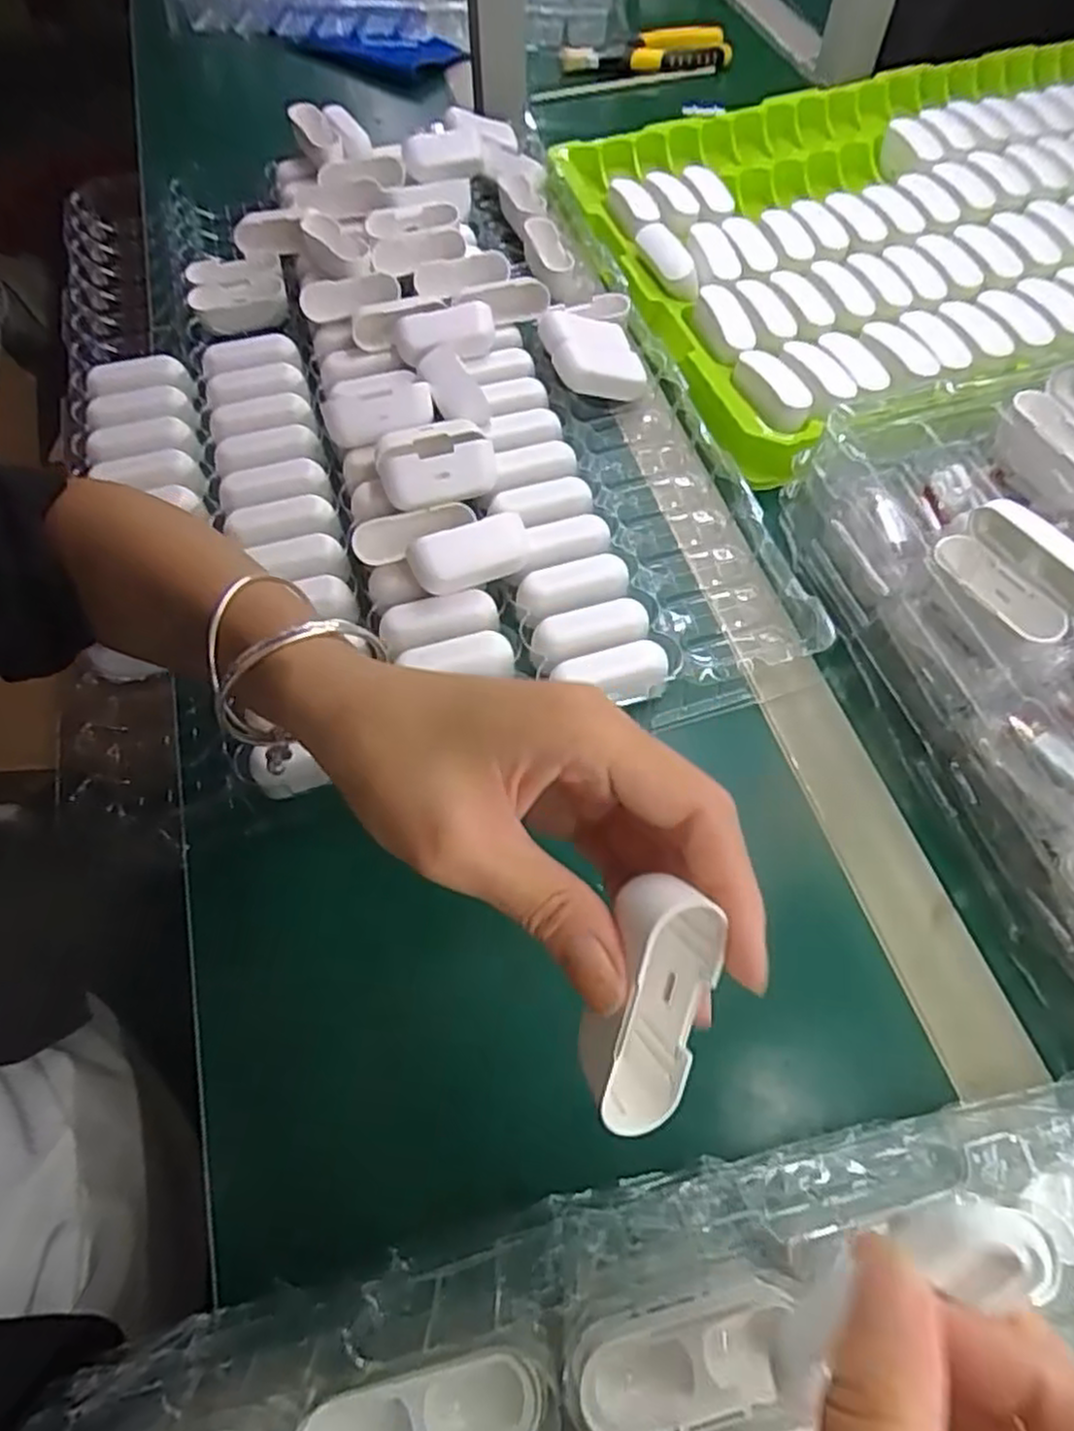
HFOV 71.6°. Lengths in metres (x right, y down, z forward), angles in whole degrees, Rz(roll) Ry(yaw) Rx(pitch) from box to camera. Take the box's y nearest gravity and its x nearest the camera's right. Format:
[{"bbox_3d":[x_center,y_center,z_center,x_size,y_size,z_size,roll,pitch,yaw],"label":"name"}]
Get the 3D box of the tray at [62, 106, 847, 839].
[{"bbox_3d":[-0.102,-0.219,0.492,0.379,0.071,0.554,-14,62,-7],"label":"tray"}]

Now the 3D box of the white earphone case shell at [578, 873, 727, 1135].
[{"bbox_3d":[0.029,0.075,0.196,0.029,0.067,0.024,14,20,12],"label":"white earphone case shell"}]

